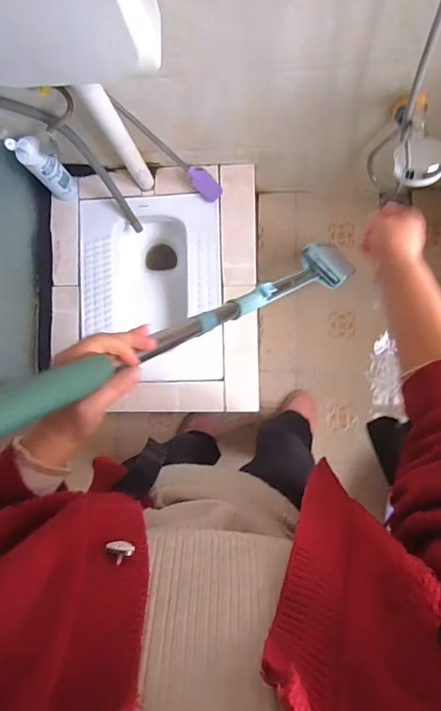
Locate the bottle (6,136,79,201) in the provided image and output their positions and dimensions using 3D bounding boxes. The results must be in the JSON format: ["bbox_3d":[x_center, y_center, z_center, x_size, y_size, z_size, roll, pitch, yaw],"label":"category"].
[{"bbox_3d":[-0.465,-0.497,1.170,0.079,0.272,0.076,0,85,5],"label":"bottle"}]

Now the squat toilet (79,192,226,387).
[{"bbox_3d":[-0.199,-0.195,1.356,0.422,0.211,0.540,-2,85,5],"label":"squat toilet"}]

